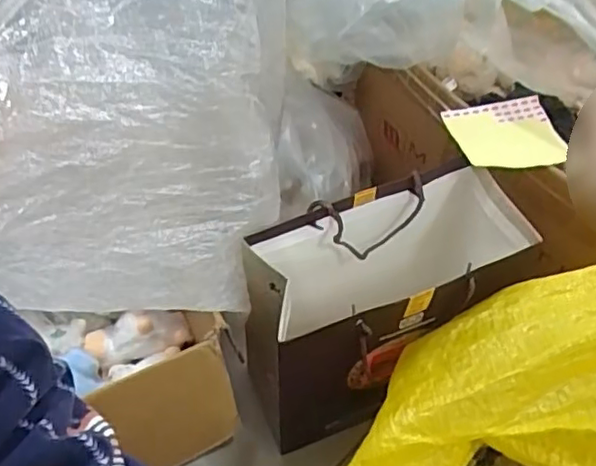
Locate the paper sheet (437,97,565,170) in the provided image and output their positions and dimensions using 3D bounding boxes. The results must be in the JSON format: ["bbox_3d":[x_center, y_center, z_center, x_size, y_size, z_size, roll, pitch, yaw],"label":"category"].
[{"bbox_3d":[0.239,-0.111,0.710,0.130,0.016,0.083,-12,79,-6],"label":"paper sheet"}]

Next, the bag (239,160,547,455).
[{"bbox_3d":[0.091,0.091,0.695,0.288,0.261,0.142,-23,56,-17],"label":"bag"}]

